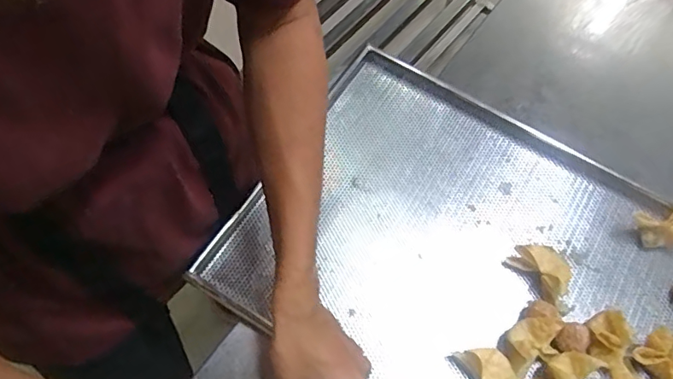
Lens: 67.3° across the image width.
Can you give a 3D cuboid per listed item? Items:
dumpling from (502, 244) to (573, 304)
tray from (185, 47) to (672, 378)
[{"bbox_3d":[0.242,0.093,0.591,0.045,0.039,0.069,-31,69,-16],"label":"dumpling"},{"bbox_3d":[0.195,0.106,0.603,0.610,0.044,0.411,30,67,12],"label":"tray"}]

